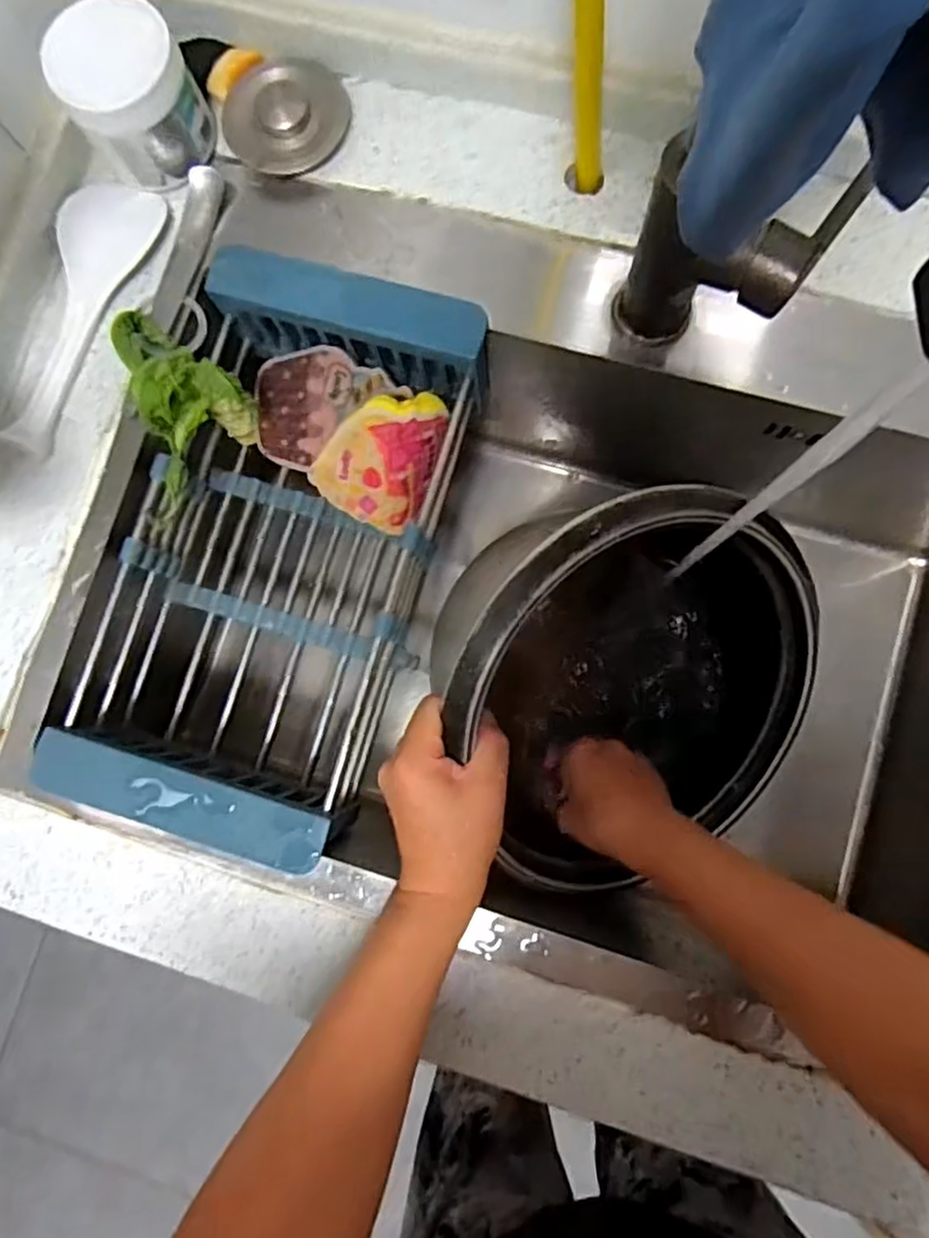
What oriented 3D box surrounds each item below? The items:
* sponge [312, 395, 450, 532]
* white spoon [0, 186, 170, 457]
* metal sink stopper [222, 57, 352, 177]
[{"bbox_3d":[-0.061,-0.113,0.482,0.080,0.033,0.091,15,126,-6],"label":"sponge"},{"bbox_3d":[-0.266,-0.207,0.463,0.056,0.016,0.191,23,85,6],"label":"white spoon"},{"bbox_3d":[-0.120,-0.341,0.467,0.082,0.023,0.069,-5,83,3],"label":"metal sink stopper"}]

